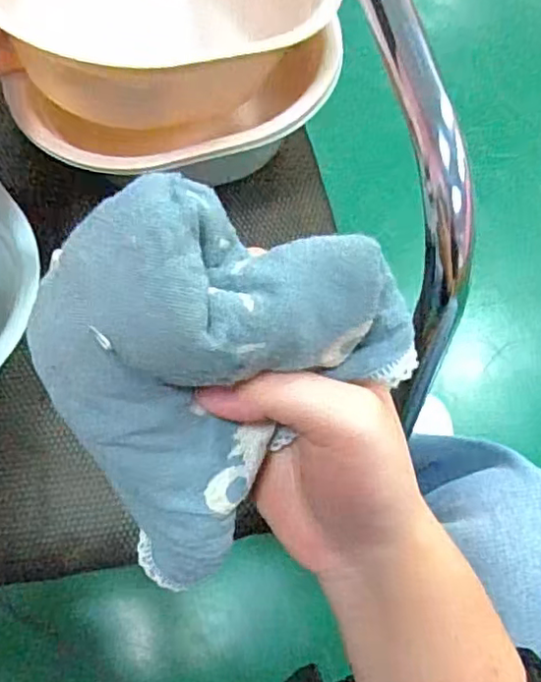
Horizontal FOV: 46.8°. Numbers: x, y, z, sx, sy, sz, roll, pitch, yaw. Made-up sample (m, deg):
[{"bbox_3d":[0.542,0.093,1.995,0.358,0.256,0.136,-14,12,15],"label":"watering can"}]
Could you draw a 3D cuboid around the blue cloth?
[{"bbox_3d":[-0.024,0.010,0.203,0.106,0.038,0.129,34,110,-26],"label":"blue cloth"}]

